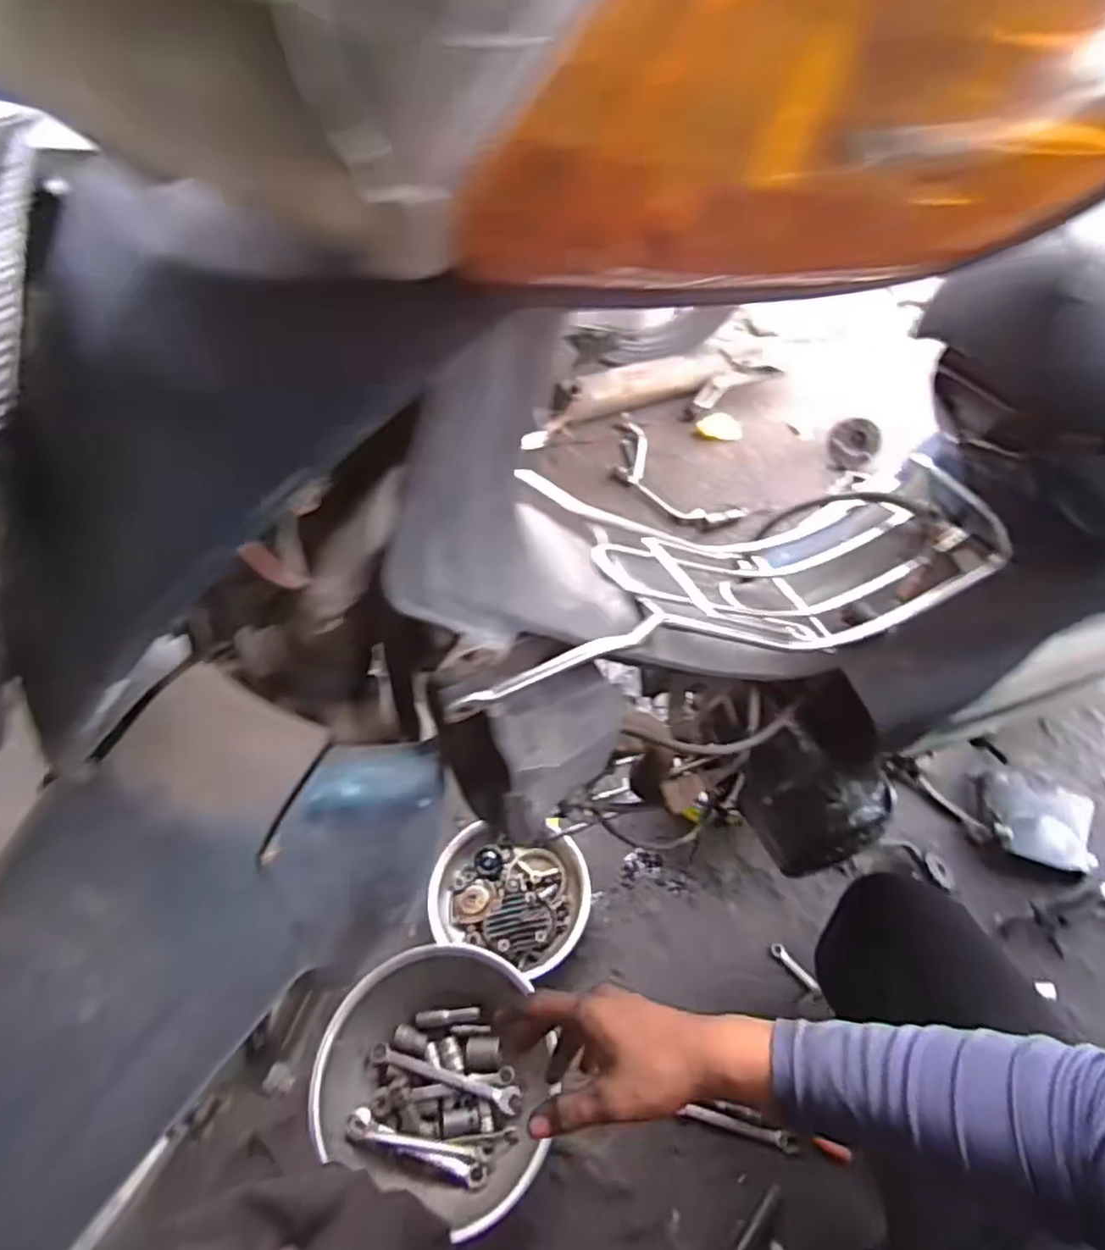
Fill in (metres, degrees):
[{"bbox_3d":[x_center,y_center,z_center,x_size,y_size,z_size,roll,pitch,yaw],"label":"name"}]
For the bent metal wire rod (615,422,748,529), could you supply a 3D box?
[{"bbox_3d":[0.238,-0.331,1.466,0.130,0.065,0.401,-26,56,-19],"label":"bent metal wire rod"}]

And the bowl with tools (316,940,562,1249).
[{"bbox_3d":[-0.121,0.490,0.745,0.251,0.111,0.238,17,54,14],"label":"bowl with tools"}]

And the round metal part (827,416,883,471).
[{"bbox_3d":[0.667,-0.401,1.492,0.105,0.108,0.019,6,22,35],"label":"round metal part"}]

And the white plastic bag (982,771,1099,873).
[{"bbox_3d":[0.693,0.278,0.955,0.145,0.044,0.150,10,52,8],"label":"white plastic bag"}]

